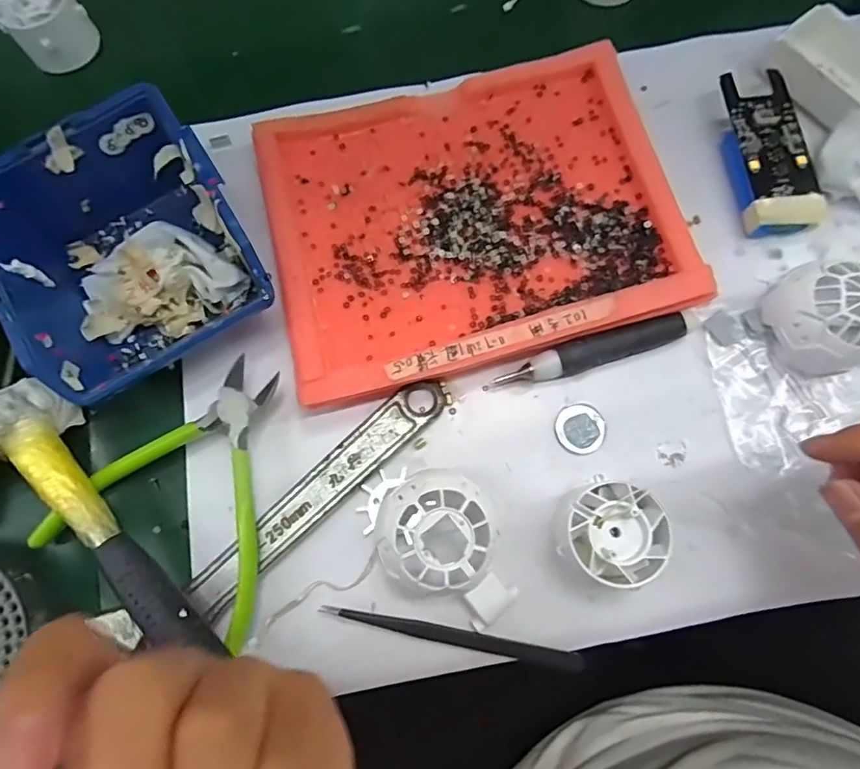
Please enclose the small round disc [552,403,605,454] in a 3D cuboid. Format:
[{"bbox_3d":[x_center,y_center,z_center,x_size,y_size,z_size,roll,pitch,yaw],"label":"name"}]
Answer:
[{"bbox_3d":[0.084,0.024,0.286,0.028,0.004,0.027,0,79,0],"label":"small round disc"}]

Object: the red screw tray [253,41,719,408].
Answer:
[{"bbox_3d":[0.022,-0.099,0.300,0.224,0.030,0.182,-14,79,-2],"label":"red screw tray"}]

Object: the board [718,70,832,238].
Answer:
[{"bbox_3d":[0.200,-0.141,0.312,0.051,0.023,0.102,-12,79,-2],"label":"board"}]

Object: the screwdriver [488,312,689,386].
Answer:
[{"bbox_3d":[0.090,-0.017,0.289,0.109,0.019,0.016,-16,79,-3],"label":"screwdriver"}]

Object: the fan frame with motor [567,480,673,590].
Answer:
[{"bbox_3d":[0.091,0.073,0.257,0.047,0.032,0.046,-20,79,-4],"label":"fan frame with motor"}]

